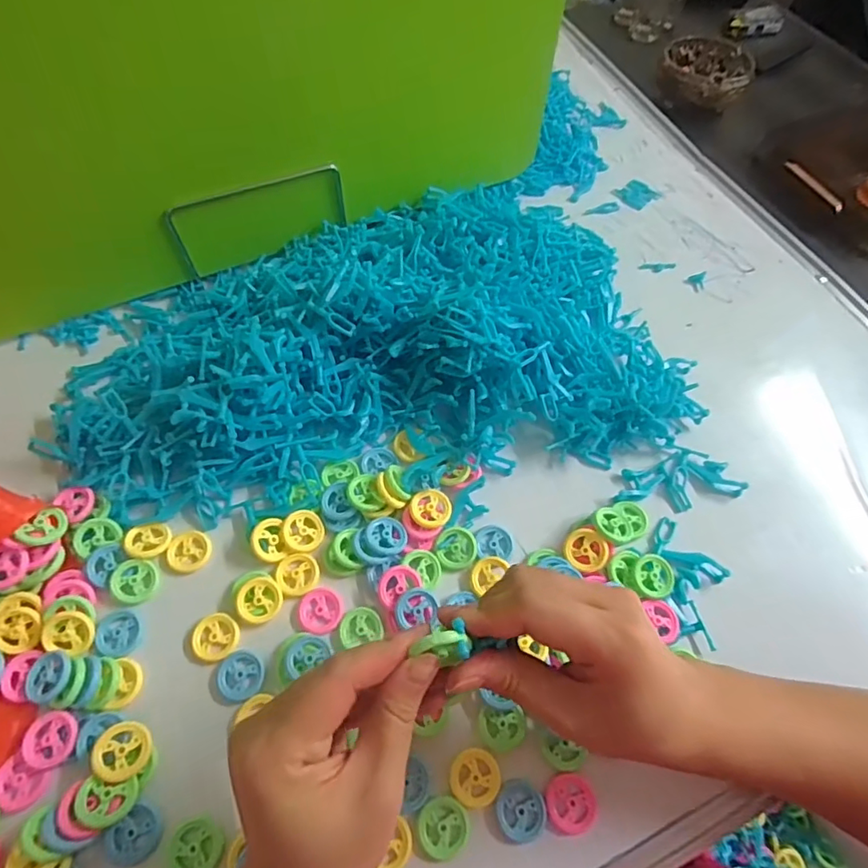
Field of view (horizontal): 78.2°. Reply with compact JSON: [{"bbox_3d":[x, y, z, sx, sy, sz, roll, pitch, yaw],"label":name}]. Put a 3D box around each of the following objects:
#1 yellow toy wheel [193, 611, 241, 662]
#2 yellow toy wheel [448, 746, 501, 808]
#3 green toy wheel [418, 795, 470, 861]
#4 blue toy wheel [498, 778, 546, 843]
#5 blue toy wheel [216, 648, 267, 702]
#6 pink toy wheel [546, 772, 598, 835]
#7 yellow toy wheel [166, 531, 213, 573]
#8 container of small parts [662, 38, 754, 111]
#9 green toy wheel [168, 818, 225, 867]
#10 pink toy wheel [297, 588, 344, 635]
[{"bbox_3d":[-0.142,0.132,0.348,0.028,0.004,0.029,1,62,-3],"label":"yellow toy wheel"},{"bbox_3d":[0.025,0.203,0.315,0.030,0.004,0.029,-12,63,-9],"label":"yellow toy wheel"},{"bbox_3d":[0.006,0.225,0.305,0.028,0.004,0.030,1,62,-3],"label":"green toy wheel"},{"bbox_3d":[0.051,0.218,0.309,0.027,0.004,0.030,-12,63,-10],"label":"blue toy wheel"},{"bbox_3d":[-0.122,0.152,0.338,0.028,0.004,0.029,1,62,-3],"label":"blue toy wheel"},{"bbox_3d":[0.080,0.215,0.312,0.028,0.006,0.028,1,62,-3],"label":"pink toy wheel"},{"bbox_3d":[-0.172,0.082,0.375,0.030,0.004,0.029,1,62,-3],"label":"yellow toy wheel"},{"bbox_3d":[0.433,-0.574,0.859,0.135,0.057,0.137,1,62,-3],"label":"container of small parts"},{"bbox_3d":[-0.132,0.231,0.297,0.028,0.010,0.025,8,62,1],"label":"green toy wheel"},{"bbox_3d":[-0.076,0.118,0.358,0.030,0.004,0.029,1,62,-3],"label":"pink toy wheel"}]

